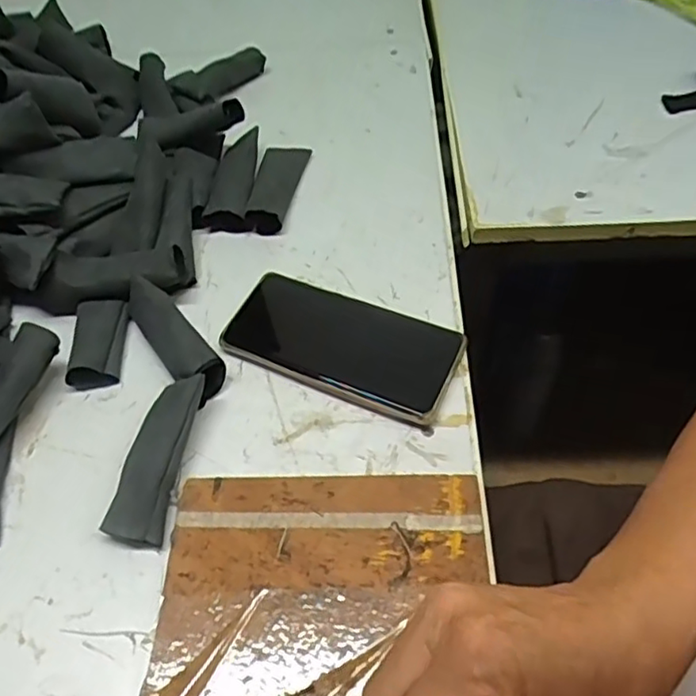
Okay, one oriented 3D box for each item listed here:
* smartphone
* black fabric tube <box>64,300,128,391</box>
[{"bbox_3d":[-0.005,-0.003,0.440,0.159,0.015,0.077,19,57,16],"label":"smartphone"},{"bbox_3d":[-0.177,-0.005,0.447,0.033,0.021,0.068,-6,53,-2],"label":"black fabric tube"}]

